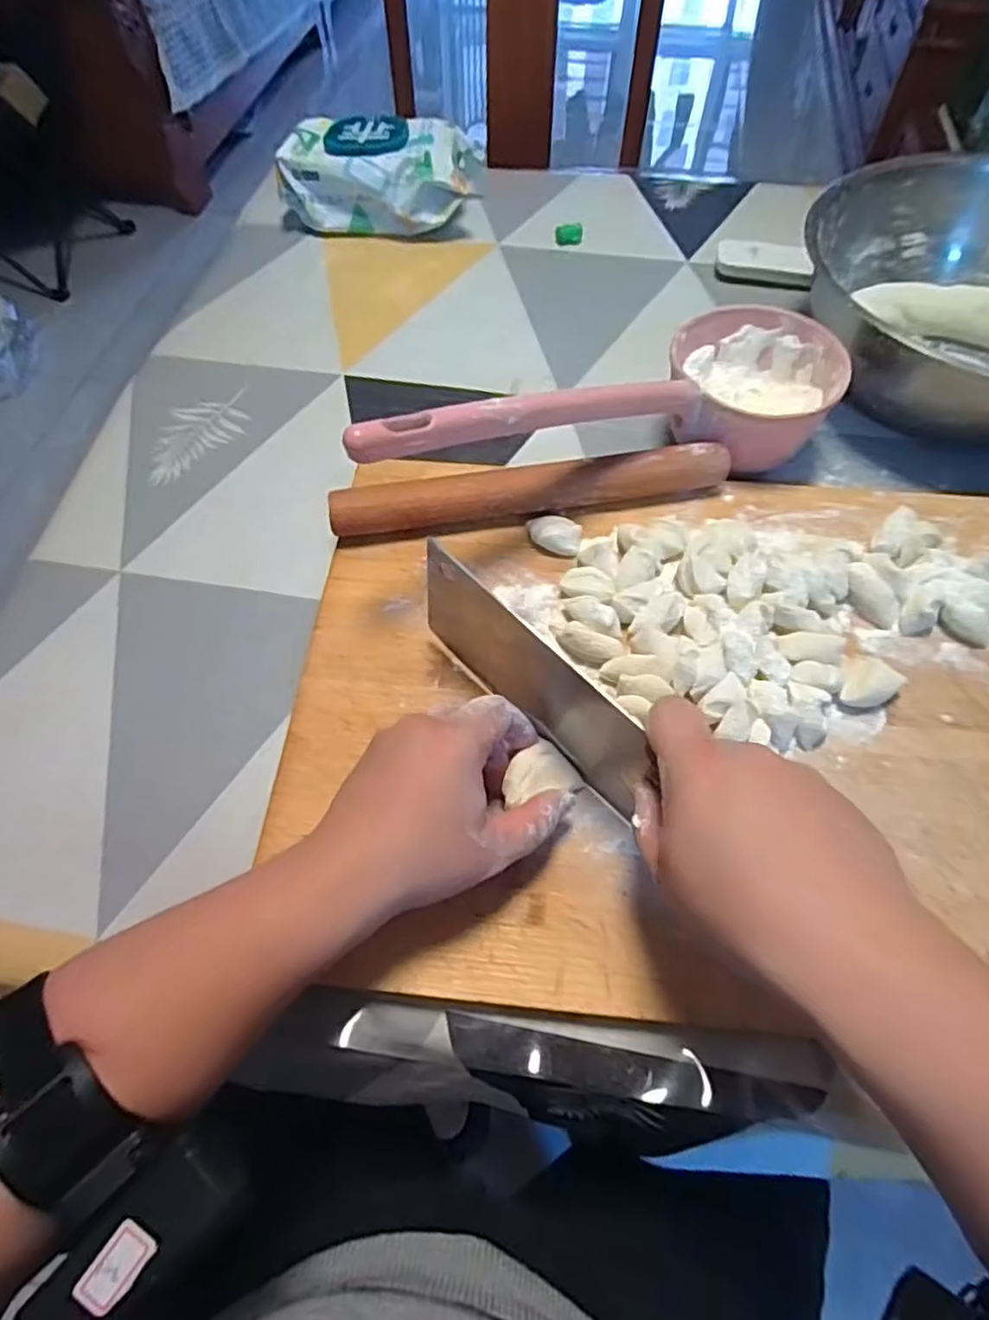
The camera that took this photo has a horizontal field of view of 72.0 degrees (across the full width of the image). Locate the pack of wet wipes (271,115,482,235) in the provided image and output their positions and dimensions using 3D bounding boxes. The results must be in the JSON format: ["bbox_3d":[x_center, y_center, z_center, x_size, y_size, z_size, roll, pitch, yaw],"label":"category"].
[{"bbox_3d":[-0.109,-0.481,0.675,0.193,0.064,0.099,-3,60,-1],"label":"pack of wet wipes"}]

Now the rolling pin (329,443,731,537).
[{"bbox_3d":[0.027,-0.113,0.456,0.265,0.027,0.025,-10,60,-5],"label":"rolling pin"}]

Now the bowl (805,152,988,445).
[{"bbox_3d":[0.391,-0.289,0.543,0.281,0.109,0.281,0,60,1],"label":"bowl"}]

